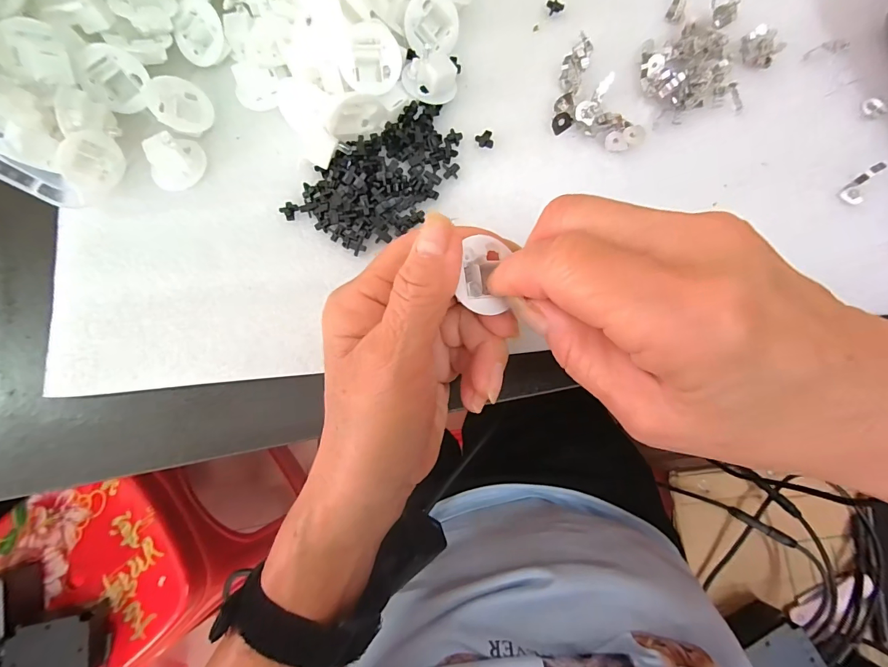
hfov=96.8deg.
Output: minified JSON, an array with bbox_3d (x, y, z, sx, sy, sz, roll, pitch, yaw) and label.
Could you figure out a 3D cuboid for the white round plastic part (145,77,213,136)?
[{"bbox_3d":[-0.153,-0.131,0.230,0.032,0.013,0.031,10,80,-38],"label":"white round plastic part"}]

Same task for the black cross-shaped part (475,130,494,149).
[{"bbox_3d":[0.024,-0.114,0.230,0.010,0.004,0.011,0,82,2],"label":"black cross-shaped part"}]

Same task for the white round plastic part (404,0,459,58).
[{"bbox_3d":[-0.009,-0.184,0.235,0.031,0.015,0.030,-11,125,-11],"label":"white round plastic part"}]

